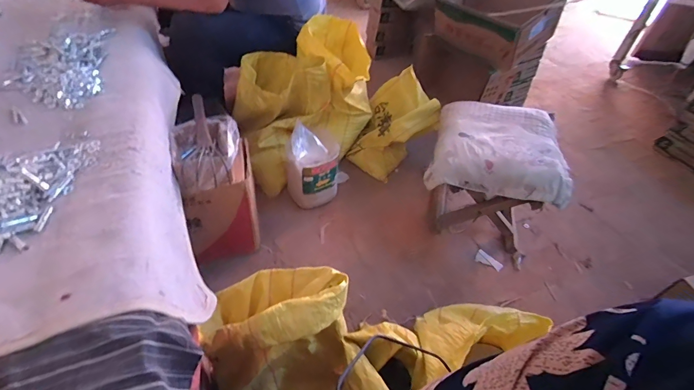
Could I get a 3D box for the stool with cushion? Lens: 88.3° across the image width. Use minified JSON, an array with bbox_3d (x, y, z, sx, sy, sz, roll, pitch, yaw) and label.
[{"bbox_3d":[0.449,-0.066,1.160,0.352,0.307,0.399,17,47,10],"label":"stool with cushion"}]

